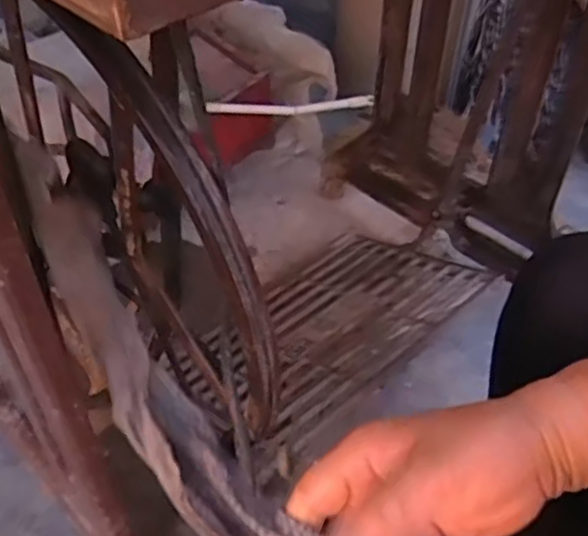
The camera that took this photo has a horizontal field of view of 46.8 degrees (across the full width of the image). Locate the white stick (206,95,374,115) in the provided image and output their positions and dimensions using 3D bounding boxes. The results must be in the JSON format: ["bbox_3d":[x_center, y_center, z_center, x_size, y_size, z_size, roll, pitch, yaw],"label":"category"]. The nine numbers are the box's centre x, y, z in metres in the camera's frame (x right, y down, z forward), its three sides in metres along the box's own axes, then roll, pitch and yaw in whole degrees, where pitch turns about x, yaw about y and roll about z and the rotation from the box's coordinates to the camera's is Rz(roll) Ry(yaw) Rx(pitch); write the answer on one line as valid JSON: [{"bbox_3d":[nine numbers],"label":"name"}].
[{"bbox_3d":[-0.005,-0.203,0.853,0.206,0.023,0.018,-3,44,-4],"label":"white stick"}]

